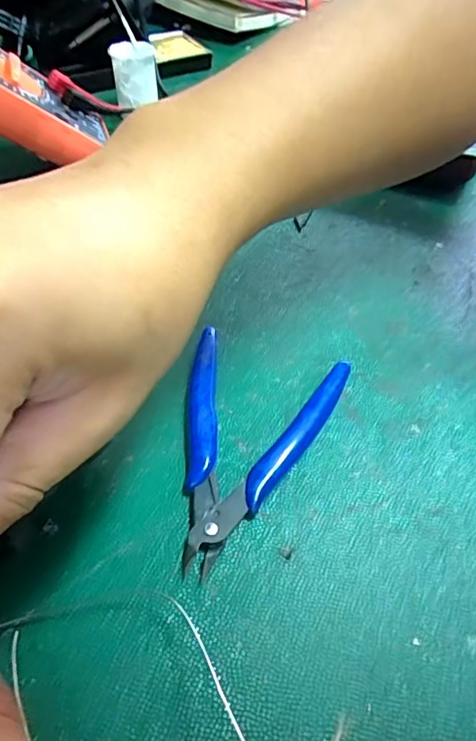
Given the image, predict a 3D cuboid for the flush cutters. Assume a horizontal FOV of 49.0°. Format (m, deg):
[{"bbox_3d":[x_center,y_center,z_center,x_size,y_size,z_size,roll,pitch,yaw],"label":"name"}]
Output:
[{"bbox_3d":[0.001,0.033,0.237,0.074,0.013,0.113,15,51,11],"label":"flush cutters"}]

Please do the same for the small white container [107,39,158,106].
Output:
[{"bbox_3d":[-0.087,-0.247,0.444,0.035,0.048,0.031,-6,50,-7],"label":"small white container"}]

